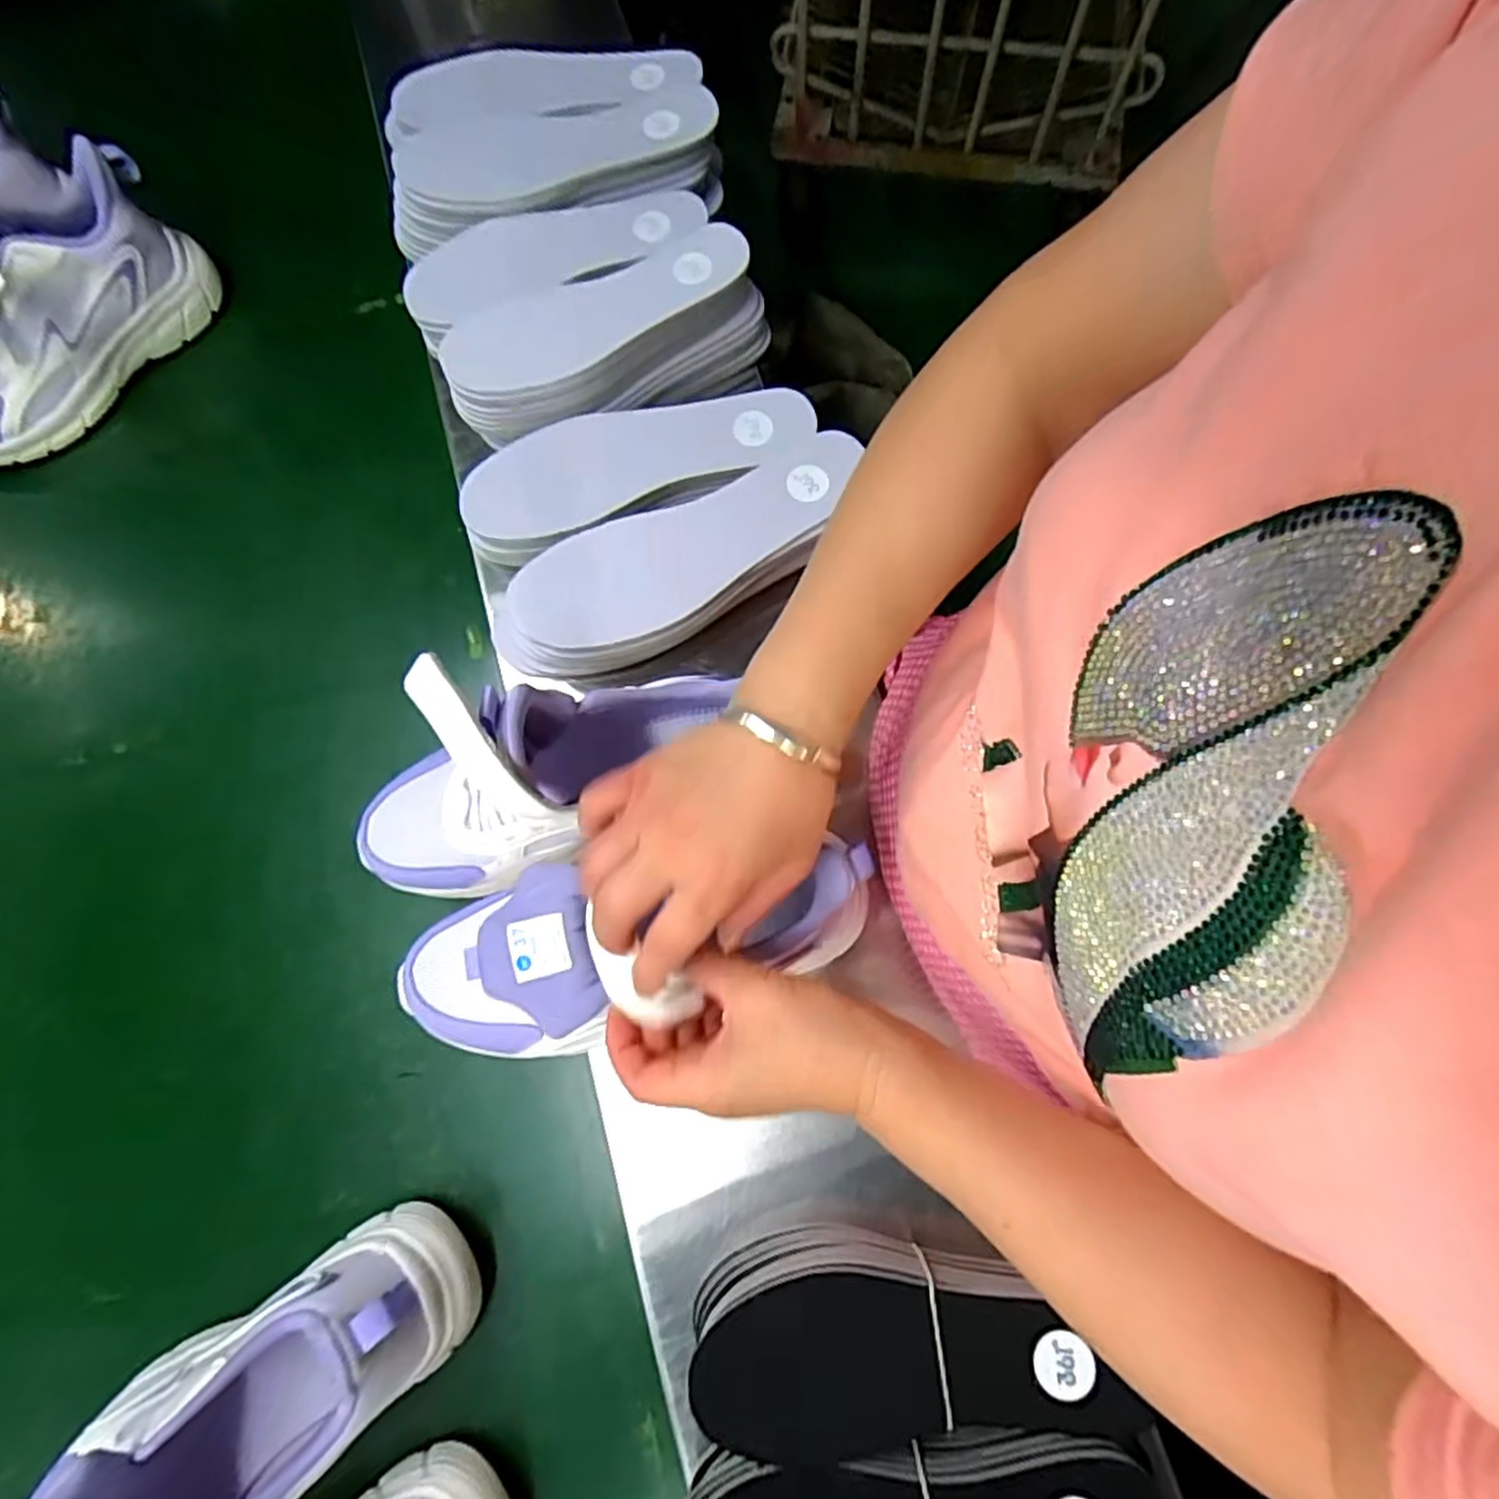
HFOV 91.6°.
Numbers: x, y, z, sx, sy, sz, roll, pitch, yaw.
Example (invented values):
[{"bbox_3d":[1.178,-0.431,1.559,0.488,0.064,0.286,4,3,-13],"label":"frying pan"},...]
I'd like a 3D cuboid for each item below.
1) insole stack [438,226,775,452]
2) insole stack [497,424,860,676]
[{"bbox_3d":[-0.097,-0.281,0.516,0.219,0.072,0.081,-23,75,-5],"label":"insole stack"},{"bbox_3d":[-0.040,-0.114,0.456,0.245,0.042,0.086,-28,75,-6],"label":"insole stack"}]

